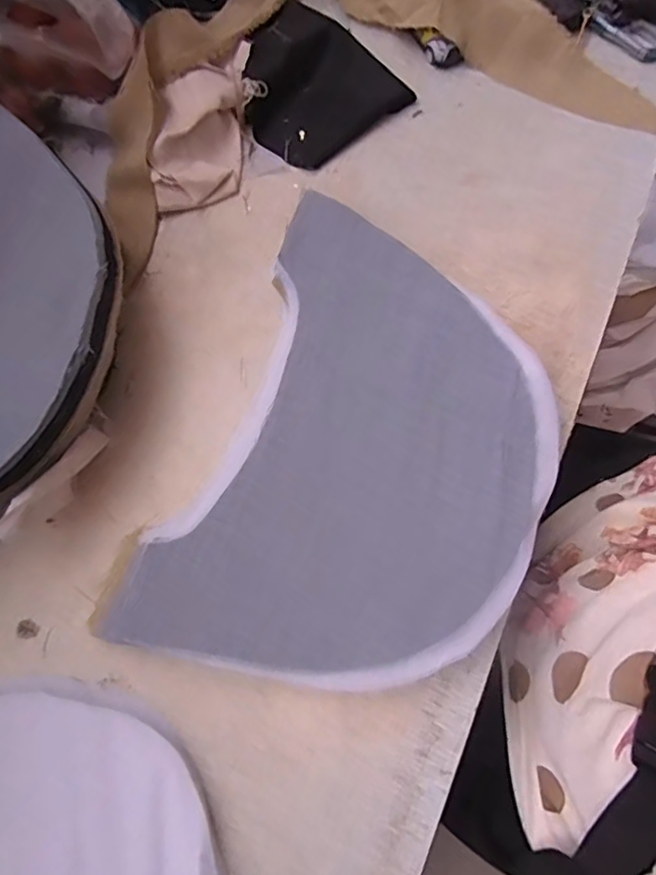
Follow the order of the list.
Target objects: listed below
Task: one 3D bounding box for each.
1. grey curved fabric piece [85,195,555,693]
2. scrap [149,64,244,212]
[{"bbox_3d":[0.024,0.015,0.353,0.203,0.036,0.283,23,79,5],"label":"grey curved fabric piece"},{"bbox_3d":[-0.092,-0.217,0.414,0.057,0.026,0.106,7,78,4],"label":"scrap"}]

